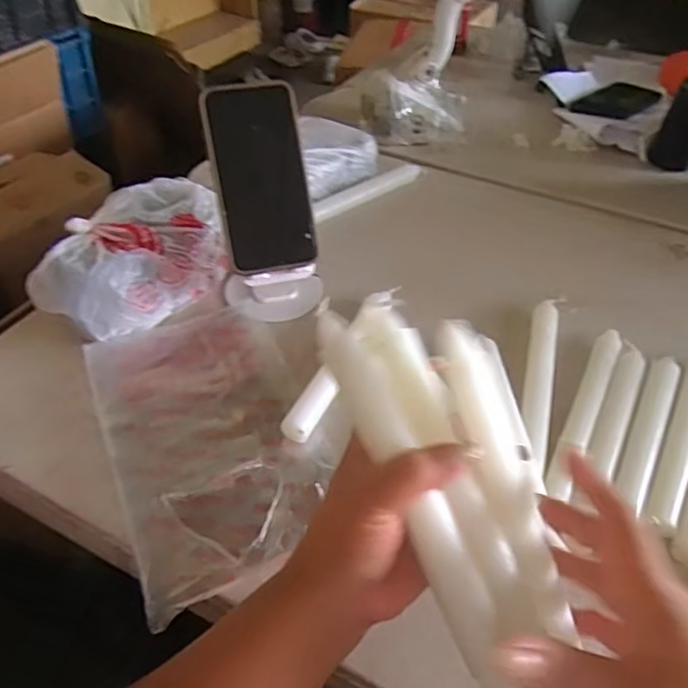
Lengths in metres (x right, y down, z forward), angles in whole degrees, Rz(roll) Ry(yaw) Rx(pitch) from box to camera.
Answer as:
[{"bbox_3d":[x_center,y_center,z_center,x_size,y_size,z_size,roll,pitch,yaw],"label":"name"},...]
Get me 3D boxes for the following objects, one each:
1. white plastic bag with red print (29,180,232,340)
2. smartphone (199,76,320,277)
[{"bbox_3d":[-0.194,-0.079,0.575,0.109,0.079,0.177,28,50,25],"label":"white plastic bag with red print"},{"bbox_3d":[-0.072,-0.144,0.530,0.075,0.157,0.012,-10,8,-11],"label":"smartphone"}]

